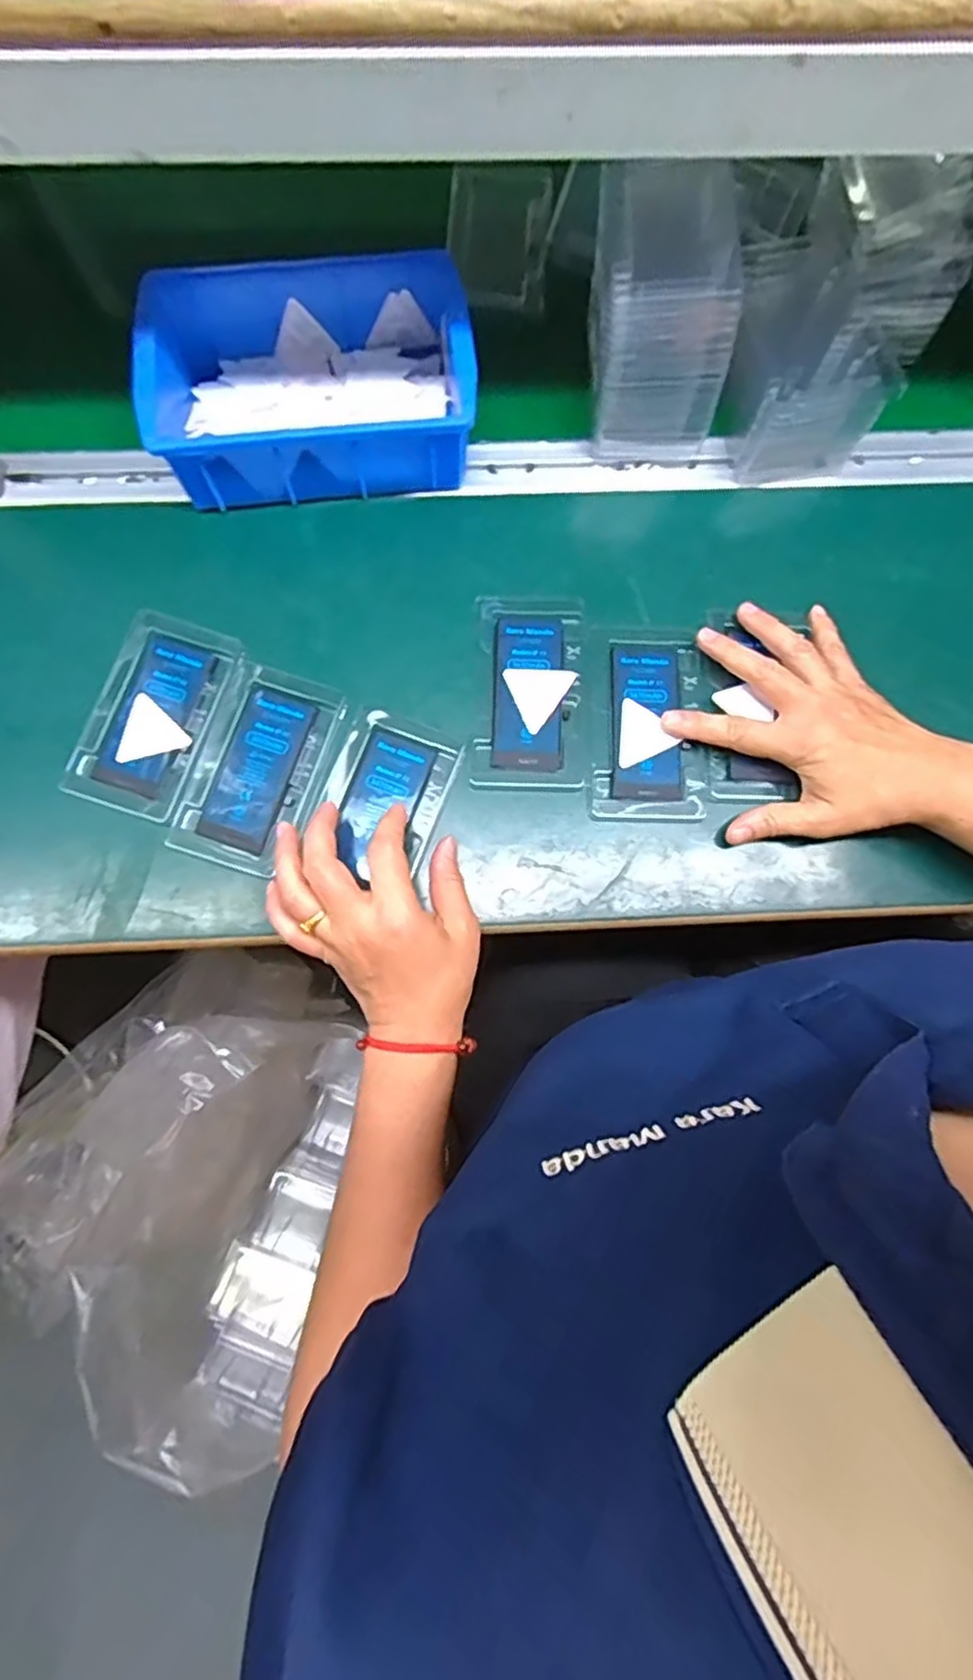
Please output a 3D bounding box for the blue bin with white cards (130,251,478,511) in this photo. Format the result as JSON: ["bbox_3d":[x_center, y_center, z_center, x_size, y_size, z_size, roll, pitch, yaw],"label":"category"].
[{"bbox_3d":[-0.113,-0.299,0.463,0.198,0.064,0.132,-7,80,-3],"label":"blue bin with white cards"}]

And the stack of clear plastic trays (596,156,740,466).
[{"bbox_3d":[0.107,-0.326,0.440,0.093,0.128,0.092,7,79,0],"label":"stack of clear plastic trays"}]

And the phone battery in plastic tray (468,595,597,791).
[{"bbox_3d":[0.032,-0.096,0.454,0.076,0.008,0.128,2,80,-1],"label":"phone battery in plastic tray"}]

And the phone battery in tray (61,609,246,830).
[{"bbox_3d":[-0.212,-0.081,0.446,0.075,0.010,0.126,20,80,2],"label":"phone battery in tray"}]

